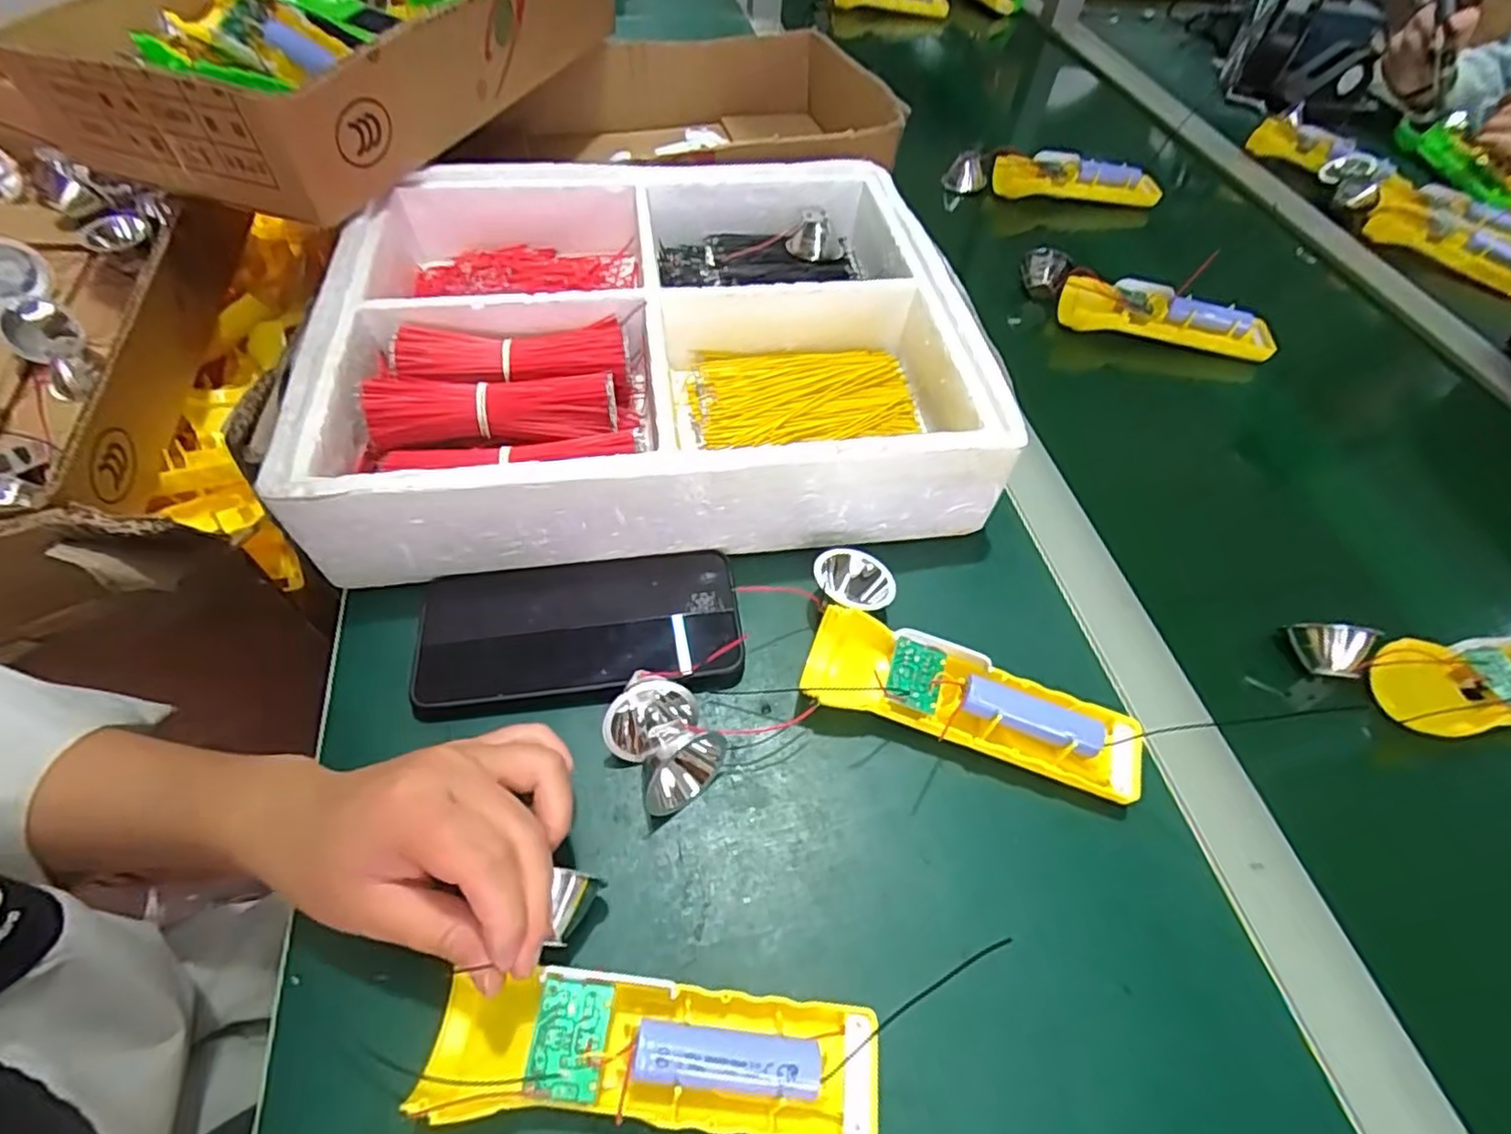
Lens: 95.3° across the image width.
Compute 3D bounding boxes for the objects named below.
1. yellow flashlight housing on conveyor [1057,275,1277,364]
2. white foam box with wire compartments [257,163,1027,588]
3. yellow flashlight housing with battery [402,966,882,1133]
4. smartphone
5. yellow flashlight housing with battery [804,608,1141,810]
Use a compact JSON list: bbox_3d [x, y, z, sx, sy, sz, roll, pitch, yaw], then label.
[{"bbox_3d":[0.329,-0.201,0.554,0.162,0.033,0.038,11,54,5],"label":"yellow flashlight housing on conveyor"},{"bbox_3d":[-0.065,-0.154,0.455,0.374,0.080,0.309,-5,55,-7],"label":"white foam box with wire compartments"},{"bbox_3d":[-0.036,0.178,0.253,0.164,0.028,0.044,5,55,-1],"label":"yellow flashlight housing with battery"},{"bbox_3d":[-0.094,0.033,0.366,0.166,0.016,0.085,-6,55,-5],"label":"smartphone"},{"bbox_3d":[0.106,0.068,0.342,0.160,0.028,0.047,16,56,9],"label":"yellow flashlight housing with battery"}]

